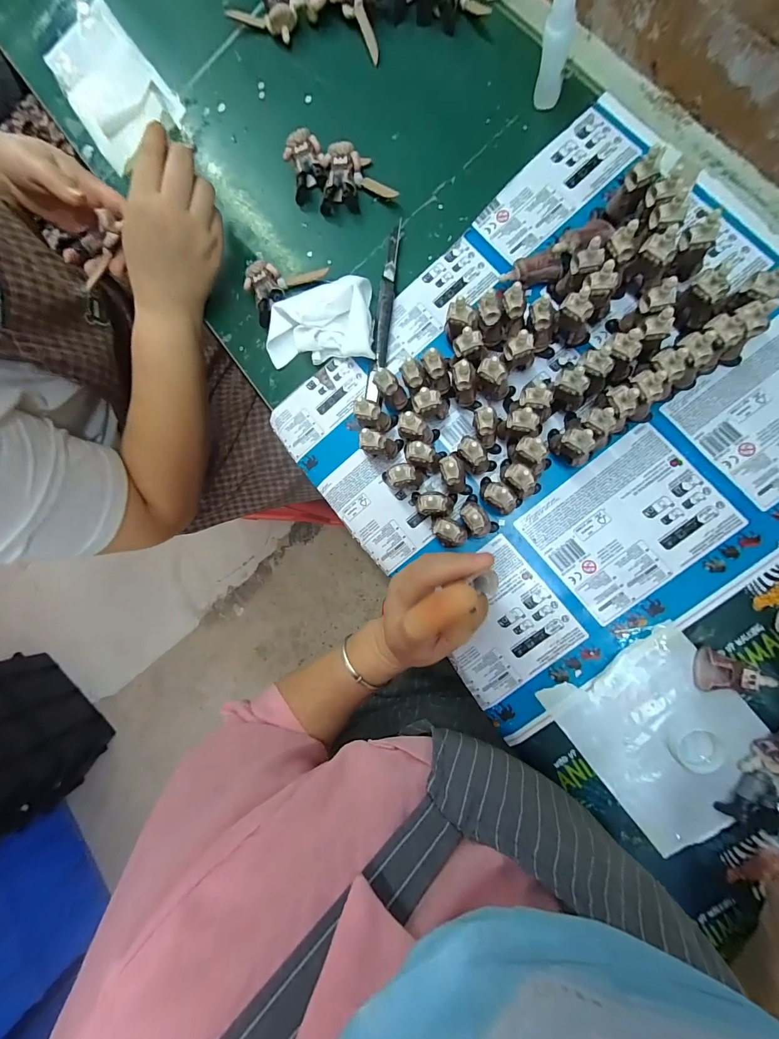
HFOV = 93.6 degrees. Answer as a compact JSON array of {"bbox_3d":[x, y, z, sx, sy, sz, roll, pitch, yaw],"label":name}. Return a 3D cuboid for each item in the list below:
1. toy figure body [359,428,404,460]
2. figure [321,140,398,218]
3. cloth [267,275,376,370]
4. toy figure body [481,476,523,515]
[{"bbox_3d":[-0.007,-0.063,0.315,0.030,0.050,0.018,-1,88,12],"label":"toy figure body"},{"bbox_3d":[-0.030,-0.329,0.352,0.073,0.022,0.049,2,89,12],"label":"figure"},{"bbox_3d":[-0.069,-0.182,0.344,0.105,0.028,0.070,-4,88,12],"label":"cloth"},{"bbox_3d":[0.089,-0.018,0.296,0.038,0.047,0.023,37,96,10],"label":"toy figure body"}]

